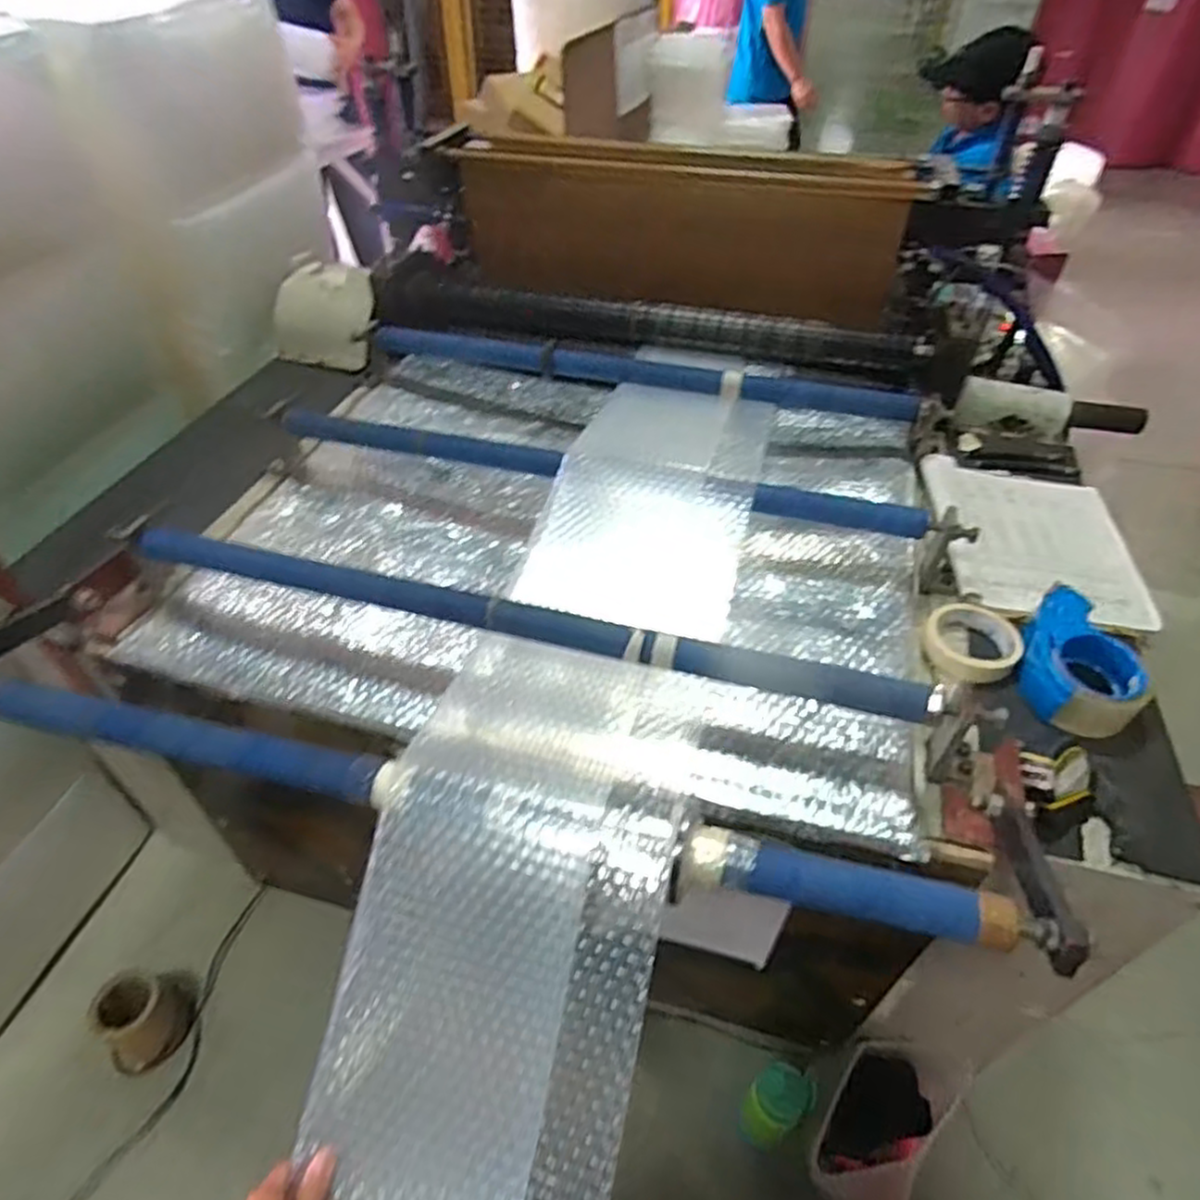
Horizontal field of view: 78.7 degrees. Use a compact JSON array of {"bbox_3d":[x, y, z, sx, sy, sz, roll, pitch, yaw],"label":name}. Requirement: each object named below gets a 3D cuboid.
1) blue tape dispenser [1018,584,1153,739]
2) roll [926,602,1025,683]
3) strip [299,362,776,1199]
[{"bbox_3d":[0.494,0.059,0.749,0.104,0.055,0.157,14,46,13],"label":"blue tape dispenser"},{"bbox_3d":[0.400,0.045,0.785,0.094,0.026,0.095,0,45,0],"label":"roll"},{"bbox_3d":[-0.029,0.163,0.675,0.222,0.198,1.086,12,57,11],"label":"strip"}]

